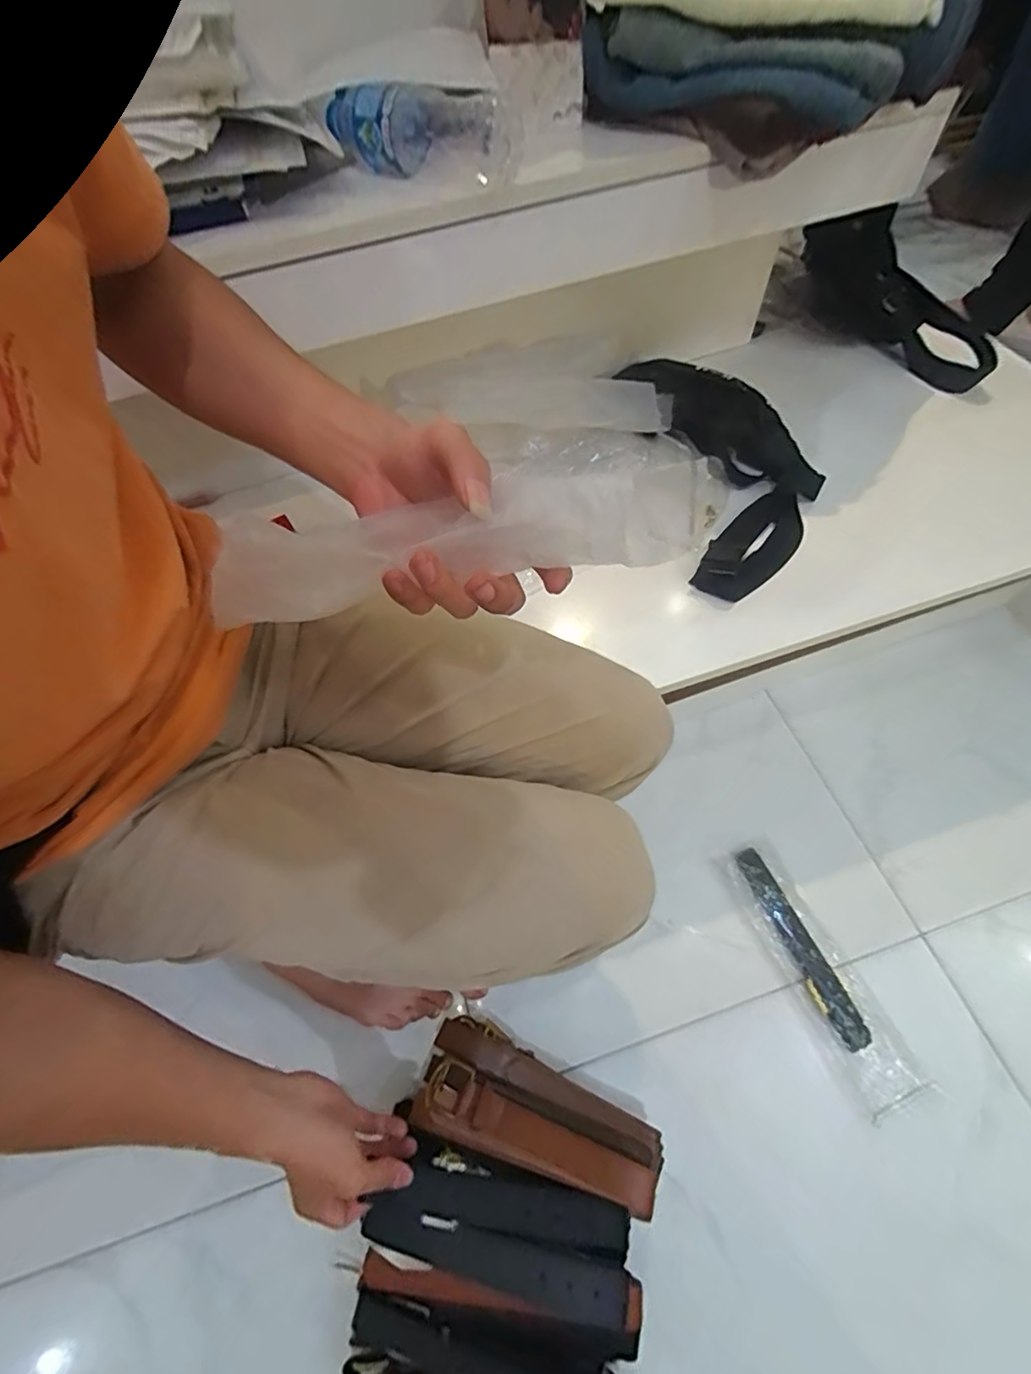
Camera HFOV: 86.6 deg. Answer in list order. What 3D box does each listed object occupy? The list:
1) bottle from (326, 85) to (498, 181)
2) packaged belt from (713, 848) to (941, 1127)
[{"bbox_3d":[-0.101,-0.539,0.533,0.181,0.058,0.050,29,65,19],"label":"bottle"},{"bbox_3d":[0.382,0.353,0.702,0.083,0.024,0.316,-22,62,-10],"label":"packaged belt"}]

